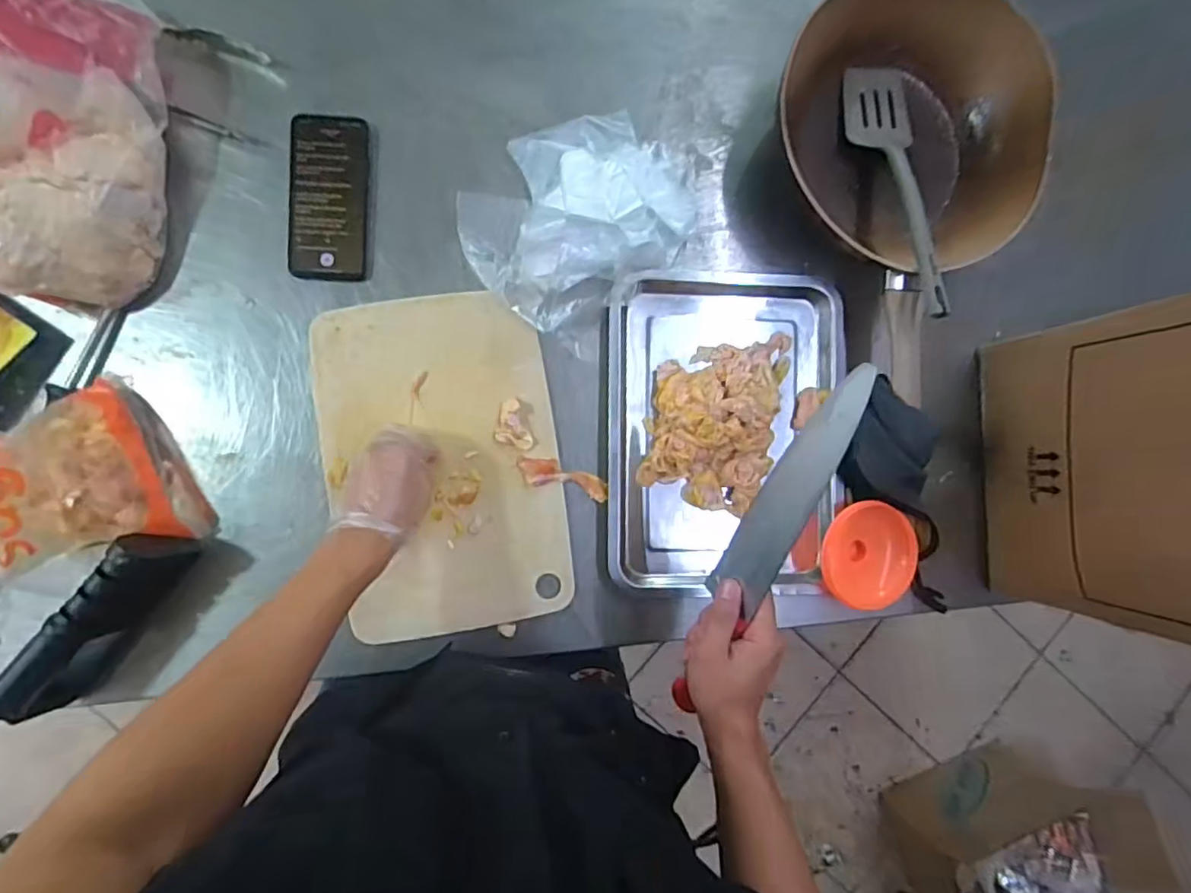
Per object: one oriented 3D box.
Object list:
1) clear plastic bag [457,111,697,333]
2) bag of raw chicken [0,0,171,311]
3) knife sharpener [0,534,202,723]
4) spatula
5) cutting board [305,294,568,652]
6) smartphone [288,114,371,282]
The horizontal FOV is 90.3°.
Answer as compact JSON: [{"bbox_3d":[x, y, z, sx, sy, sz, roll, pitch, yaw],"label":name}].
[{"bbox_3d":[-0.019,-0.252,0.618,0.237,0.068,0.195,-30,92,-6],"label":"clear plastic bag"},{"bbox_3d":[-0.494,-0.278,0.529,0.184,0.142,0.273,24,86,-5],"label":"bag of raw chicken"},{"bbox_3d":[-0.461,0.164,0.549,0.038,0.091,0.186,35,85,-5],"label":"knife sharpener"},{"bbox_3d":[0.327,-0.284,0.637,0.071,0.031,0.326,0,68,-7],"label":"spatula"},{"bbox_3d":[-0.155,0.017,0.618,0.234,0.023,0.345,-9,89,-8],"label":"cutting board"},{"bbox_3d":[-0.278,-0.260,0.620,0.078,0.007,0.167,1,88,-7],"label":"smartphone"}]

